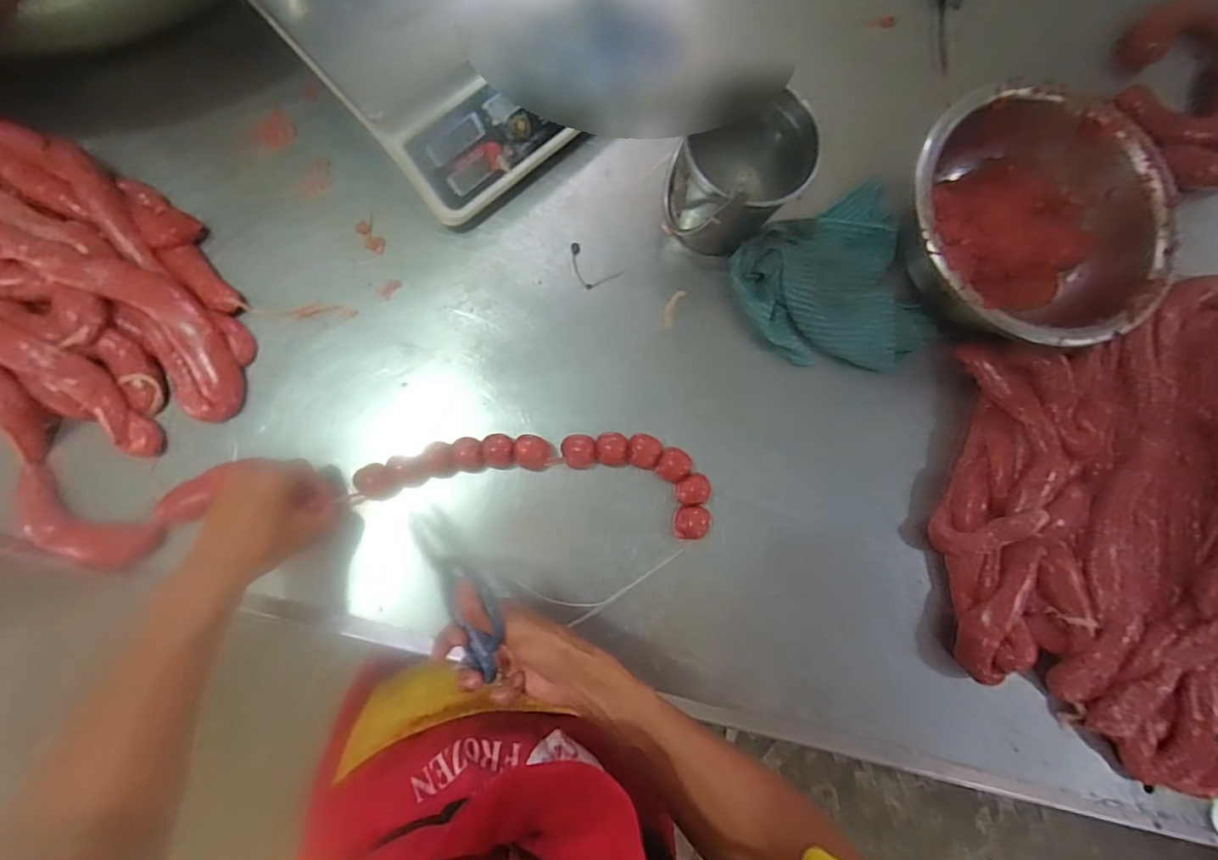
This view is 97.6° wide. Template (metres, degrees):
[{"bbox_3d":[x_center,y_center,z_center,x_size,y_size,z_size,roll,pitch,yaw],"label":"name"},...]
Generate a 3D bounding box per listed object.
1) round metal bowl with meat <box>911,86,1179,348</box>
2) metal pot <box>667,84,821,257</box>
[{"bbox_3d":[0.446,-0.222,0.592,0.263,0.103,0.271,1,83,-5],"label":"round metal bowl with meat"},{"bbox_3d":[0.126,-0.251,0.552,0.119,0.137,0.107,-5,84,-5],"label":"metal pot"}]

